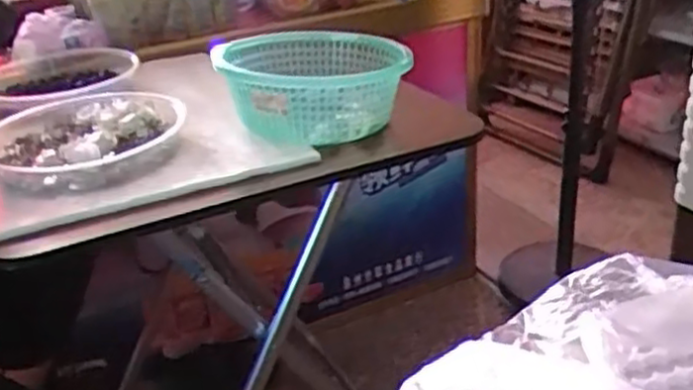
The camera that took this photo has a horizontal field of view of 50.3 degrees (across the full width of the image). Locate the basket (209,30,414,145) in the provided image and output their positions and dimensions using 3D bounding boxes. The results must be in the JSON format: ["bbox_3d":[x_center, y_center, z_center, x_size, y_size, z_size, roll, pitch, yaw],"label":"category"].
[{"bbox_3d":[-0.047,-0.141,0.922,0.210,0.098,0.257,-12,28,-13],"label":"basket"}]

